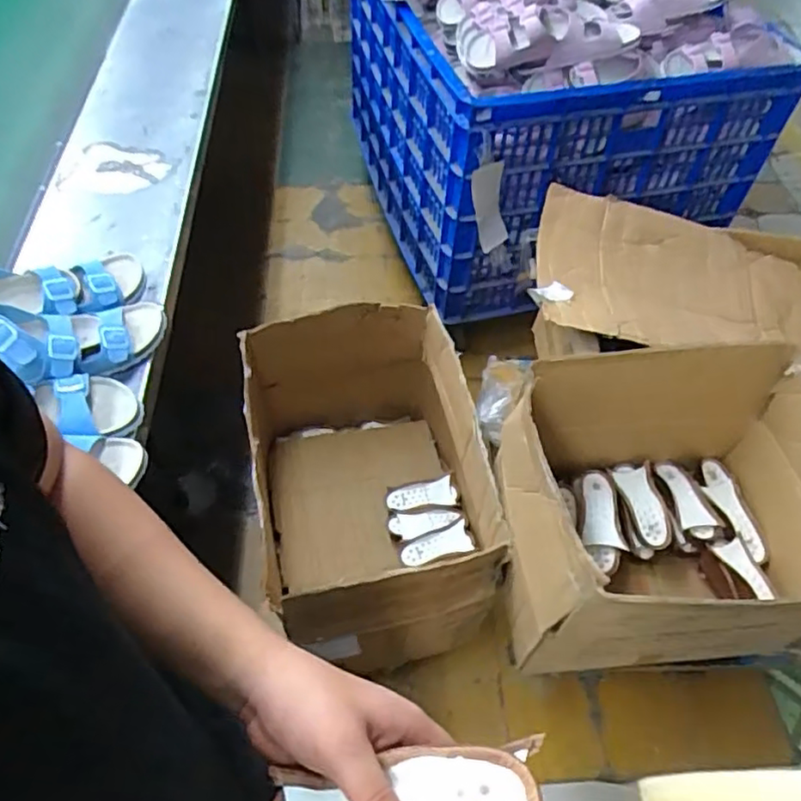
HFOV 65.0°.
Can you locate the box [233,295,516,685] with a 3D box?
[{"bbox_3d":[-0.063,0.199,1.389,0.465,0.494,0.643,-10,55,-9],"label":"box"}]

